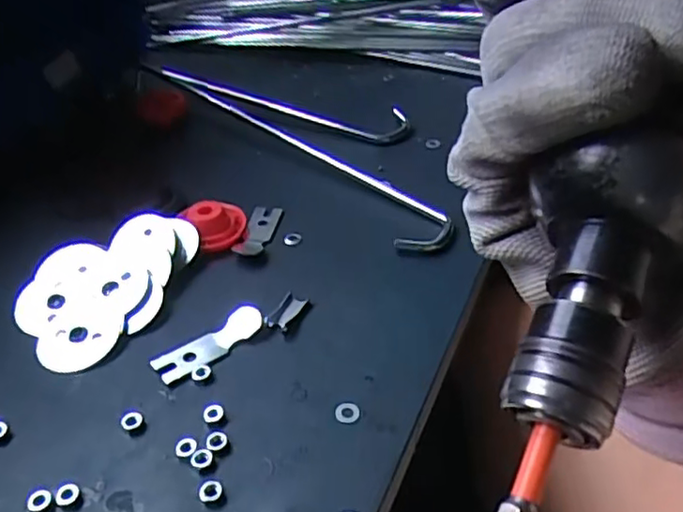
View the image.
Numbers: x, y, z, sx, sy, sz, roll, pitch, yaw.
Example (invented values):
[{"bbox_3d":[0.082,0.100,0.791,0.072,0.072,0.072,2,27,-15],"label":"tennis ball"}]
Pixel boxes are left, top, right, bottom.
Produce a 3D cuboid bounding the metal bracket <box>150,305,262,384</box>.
[{"bbox_3d":[-0.073,0.047,0.355,0.062,0.009,0.020,-28,46,-31],"label":"metal bracket"}]

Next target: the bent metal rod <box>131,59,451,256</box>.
[{"bbox_3d":[-0.062,-0.092,0.513,0.356,0.013,0.047,32,44,30],"label":"bent metal rod"}]

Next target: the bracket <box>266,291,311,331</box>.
[{"bbox_3d":[-0.031,0.032,0.376,0.016,0.004,0.031,14,40,18],"label":"bracket"}]

